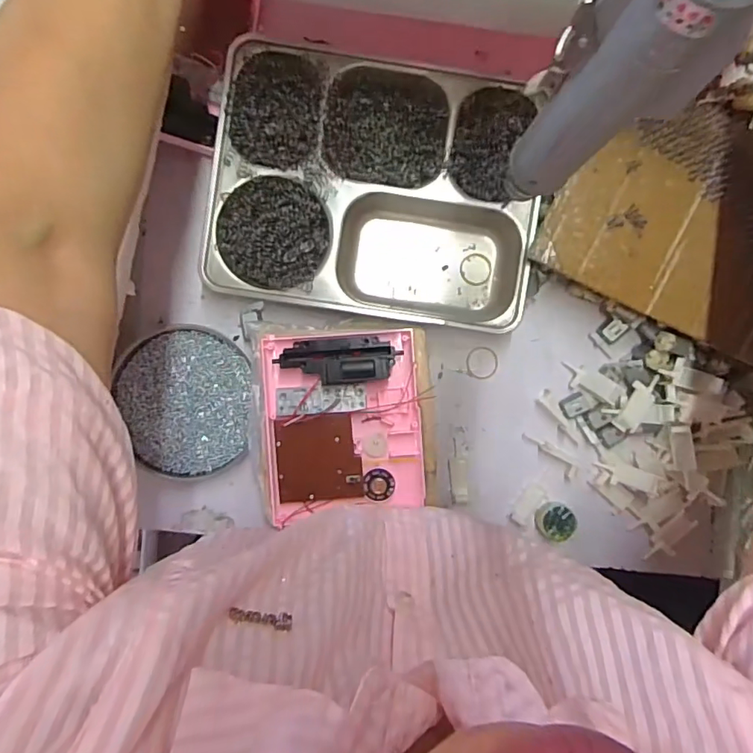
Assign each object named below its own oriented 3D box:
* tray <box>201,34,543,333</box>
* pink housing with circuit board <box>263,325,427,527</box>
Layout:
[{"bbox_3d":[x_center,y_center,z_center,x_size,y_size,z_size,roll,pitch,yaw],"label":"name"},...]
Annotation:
[{"bbox_3d":[0.000,-0.164,0.464,0.279,0.048,0.217,8,92,-1],"label":"tray"},{"bbox_3d":[-0.029,0.043,0.443,0.138,0.038,0.162,-3,92,-1],"label":"pink housing with circuit board"}]

